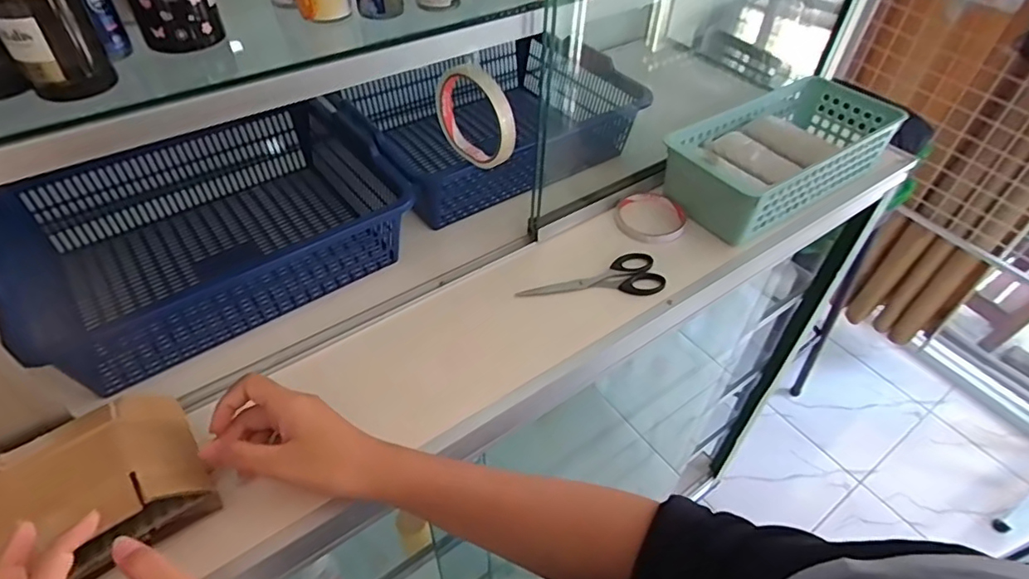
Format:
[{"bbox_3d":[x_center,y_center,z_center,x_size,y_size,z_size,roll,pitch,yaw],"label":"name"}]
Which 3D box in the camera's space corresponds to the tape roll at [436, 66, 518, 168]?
[{"bbox_3d":[-0.036,-0.154,0.499,0.013,0.086,0.099,-32,57,-29],"label":"tape roll"}]

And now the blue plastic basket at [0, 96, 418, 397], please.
[{"bbox_3d":[-0.320,-0.070,0.585,0.347,0.094,0.254,-28,55,-27],"label":"blue plastic basket"}]

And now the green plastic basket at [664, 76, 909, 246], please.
[{"bbox_3d":[0.331,-0.175,0.717,0.334,0.082,0.146,-26,54,-26],"label":"green plastic basket"}]

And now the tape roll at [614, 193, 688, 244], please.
[{"bbox_3d":[0.160,-0.086,0.668,0.082,0.011,0.087,2,47,-2],"label":"tape roll"}]

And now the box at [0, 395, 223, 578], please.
[{"bbox_3d":[-0.289,0.139,0.390,0.130,0.055,0.104,-27,55,-26],"label":"box"}]

